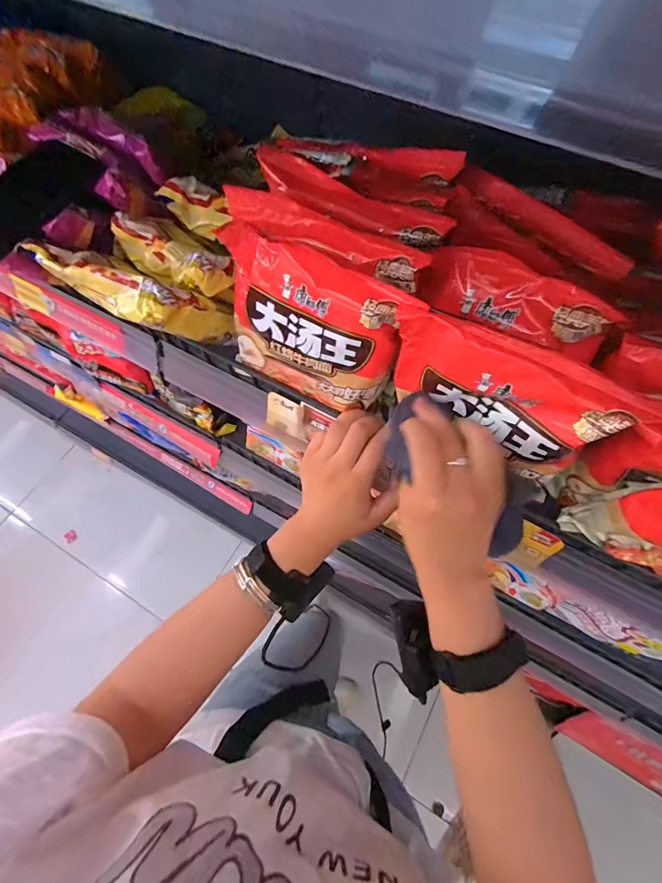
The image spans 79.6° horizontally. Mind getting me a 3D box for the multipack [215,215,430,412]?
[{"bbox_3d":[-0.019,-0.095,0.324,0.155,0.123,0.048,28,68,12],"label":"multipack"}]

